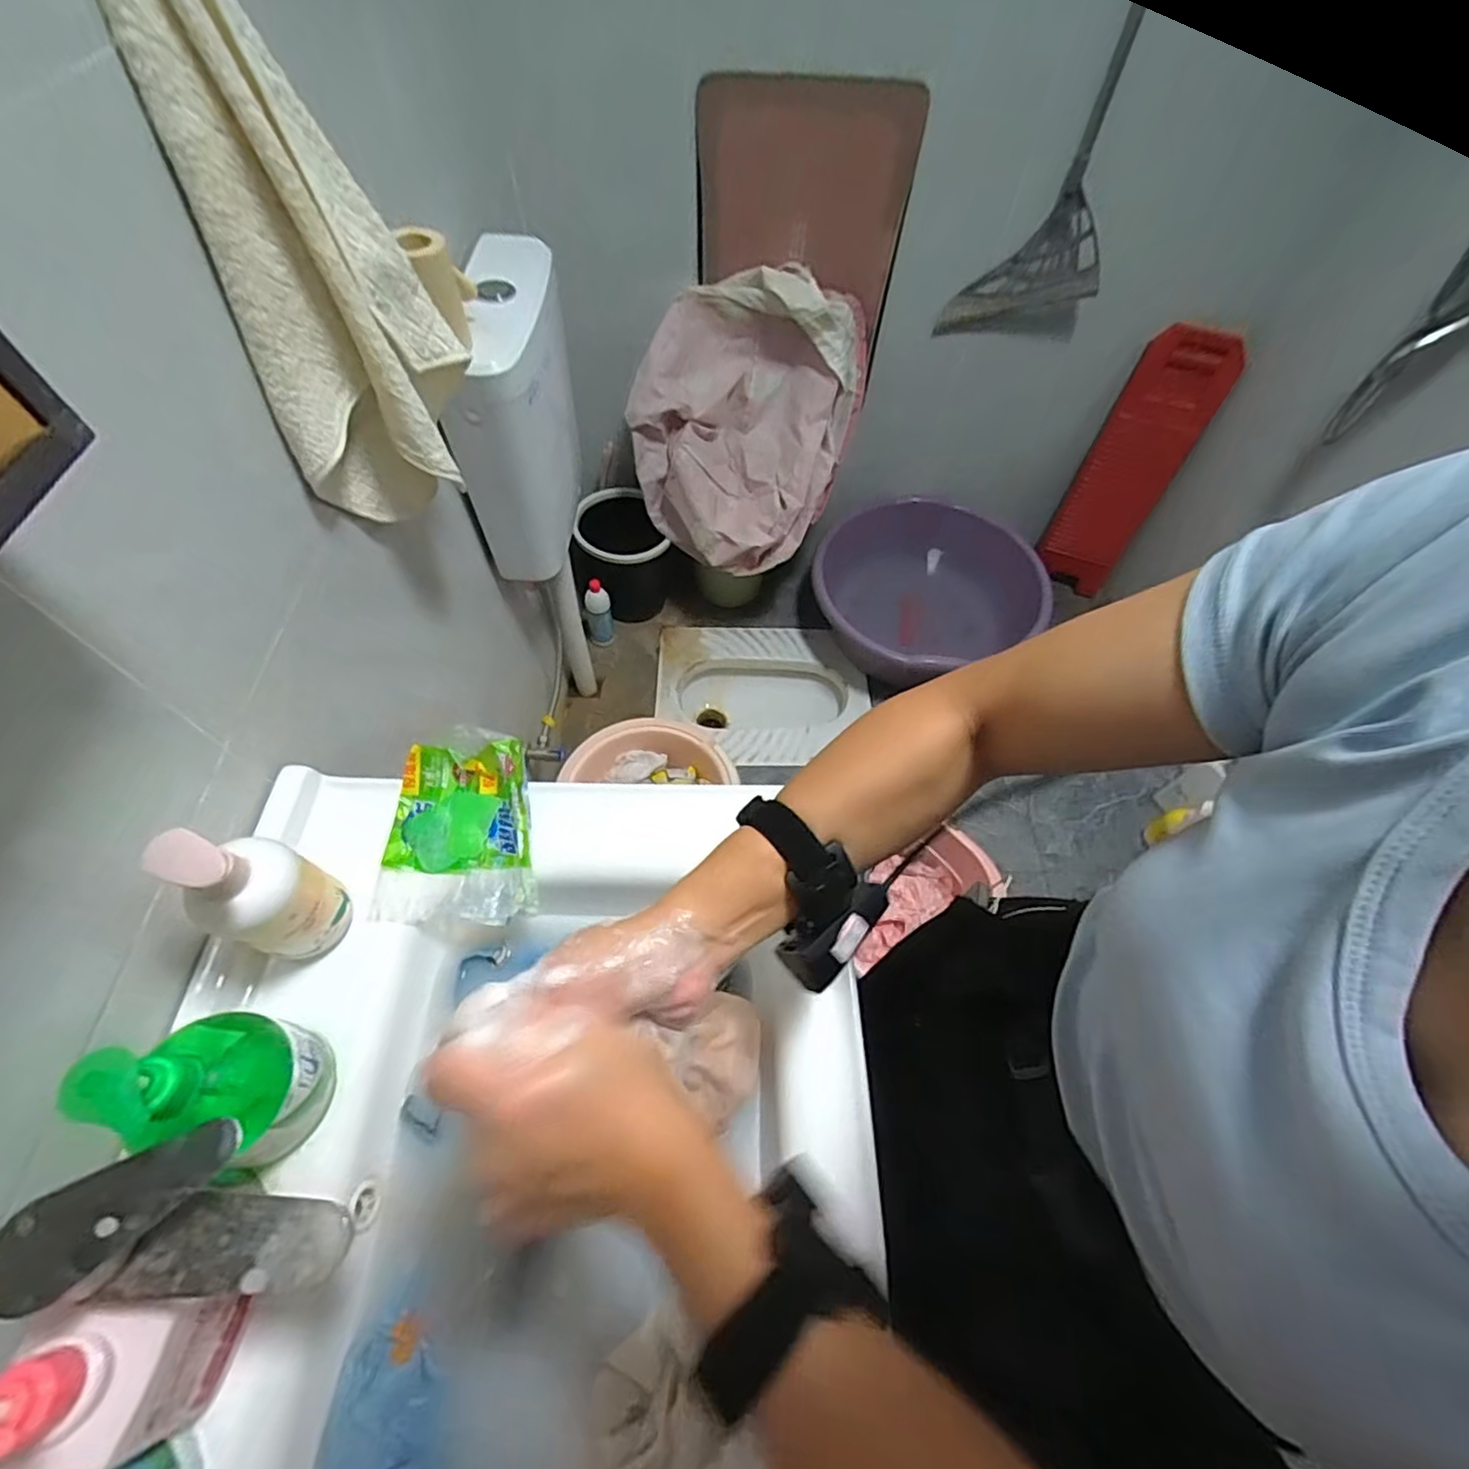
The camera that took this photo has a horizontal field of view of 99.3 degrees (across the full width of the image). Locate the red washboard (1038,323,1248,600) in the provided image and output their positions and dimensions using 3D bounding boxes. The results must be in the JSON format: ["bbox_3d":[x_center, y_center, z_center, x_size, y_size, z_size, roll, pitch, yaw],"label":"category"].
[{"bbox_3d":[0.959,-0.630,1.534,0.238,0.638,0.043,5,50,-3],"label":"red washboard"}]

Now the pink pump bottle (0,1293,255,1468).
[{"bbox_3d":[-0.295,0.297,0.283,0.045,0.145,0.060,7,59,2],"label":"pink pump bottle"}]

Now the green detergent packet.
[{"bbox_3d":[-0.228,0.074,0.506,0.120,0.053,0.145,-7,60,-6],"label":"green detergent packet"}]

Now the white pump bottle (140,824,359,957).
[{"bbox_3d":[-0.305,0.107,0.410,0.056,0.167,0.066,22,61,10],"label":"white pump bottle"}]

